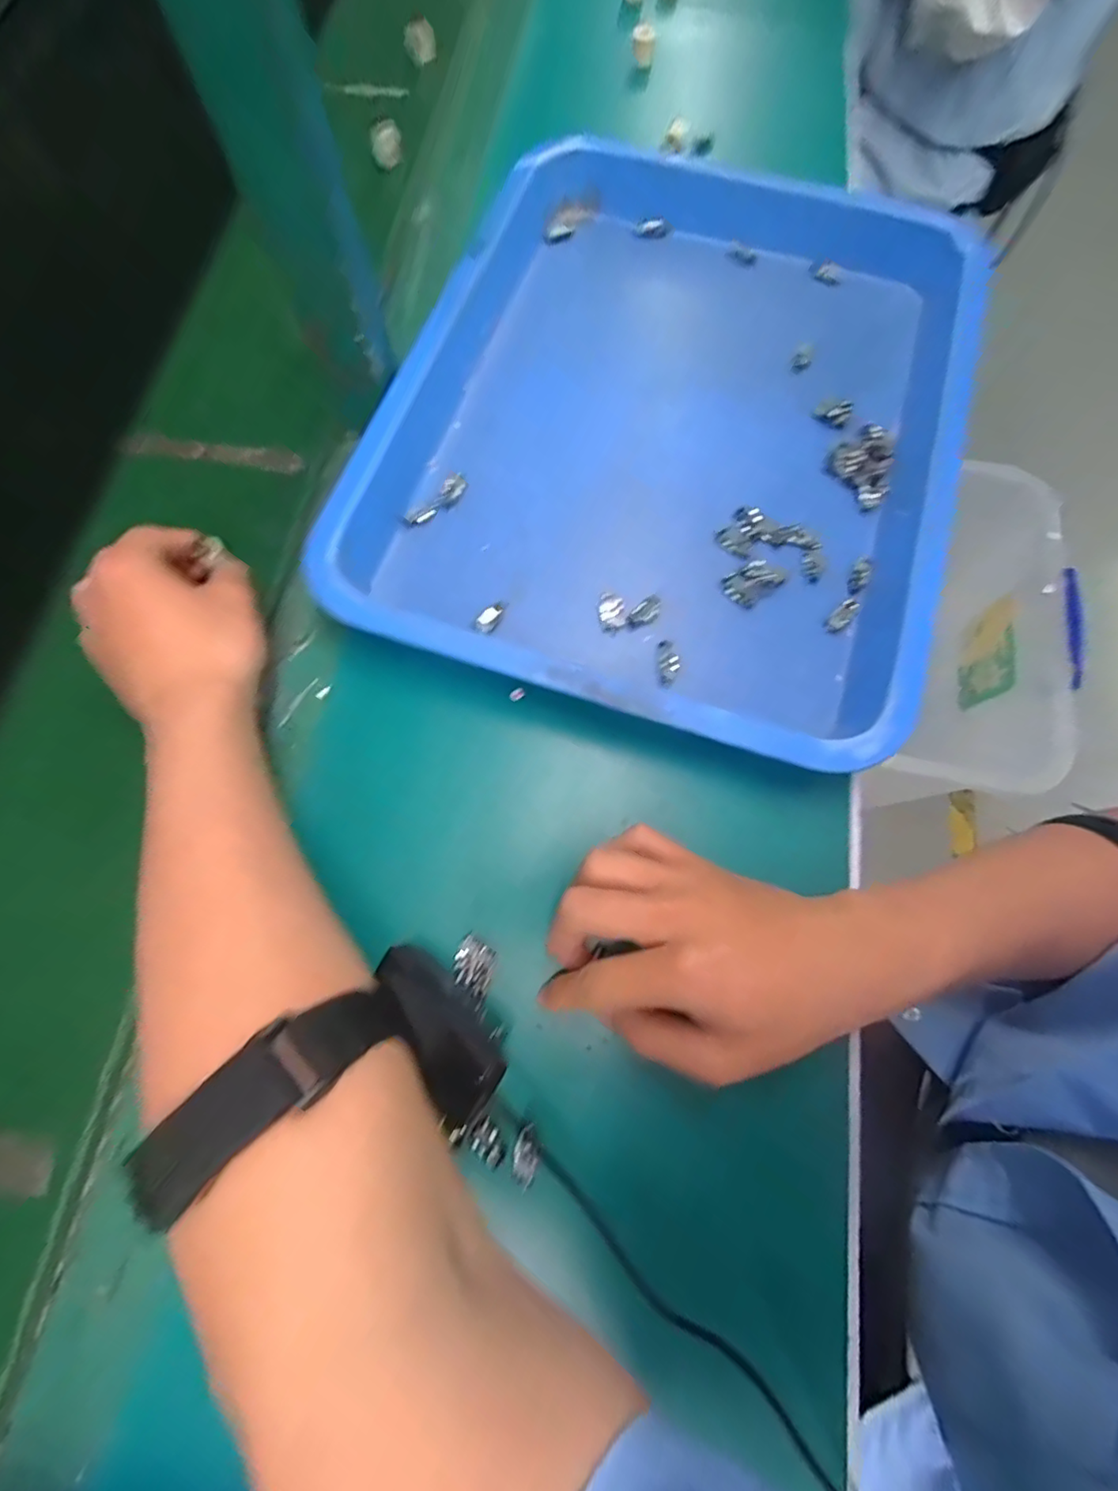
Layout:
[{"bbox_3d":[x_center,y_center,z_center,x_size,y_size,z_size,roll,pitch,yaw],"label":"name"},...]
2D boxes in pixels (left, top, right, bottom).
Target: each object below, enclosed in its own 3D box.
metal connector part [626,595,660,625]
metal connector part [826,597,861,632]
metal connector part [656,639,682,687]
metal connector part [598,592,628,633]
[{"bbox_3d":[0.052,-0.079,0.345,0.025,0.008,0.014,-43,76,-12],"label":"metal connector part"},{"bbox_3d":[0.171,-0.078,0.345,0.011,0.004,0.023,44,93,13],"label":"metal connector part"},{"bbox_3d":[0.064,-0.049,0.335,0.014,0.004,0.026,-6,72,-1],"label":"metal connector part"},{"bbox_3d":[0.032,-0.081,0.342,0.014,0.012,0.019,-12,72,-3],"label":"metal connector part"}]

